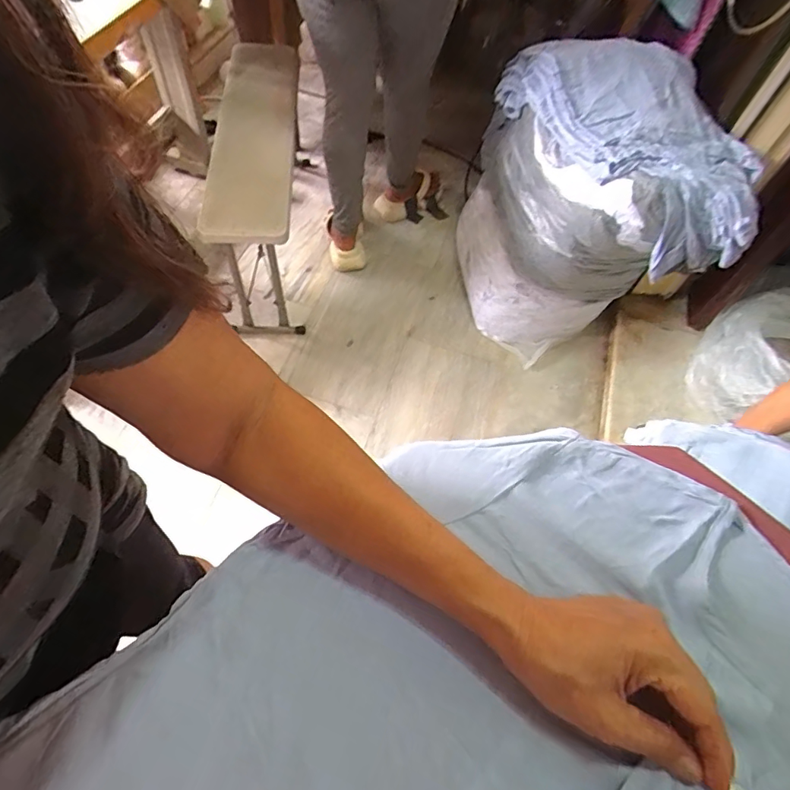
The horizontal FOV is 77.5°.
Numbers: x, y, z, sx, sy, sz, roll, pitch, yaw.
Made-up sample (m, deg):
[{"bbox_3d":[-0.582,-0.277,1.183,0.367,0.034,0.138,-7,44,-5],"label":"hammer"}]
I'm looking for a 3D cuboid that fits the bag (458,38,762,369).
[{"bbox_3d":[0.490,-0.484,1.337,0.577,0.653,0.492,9,59,-1],"label":"bag"}]

